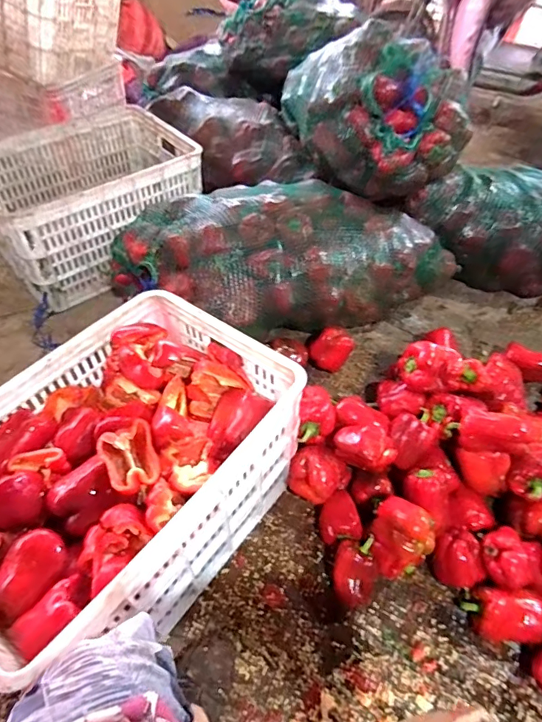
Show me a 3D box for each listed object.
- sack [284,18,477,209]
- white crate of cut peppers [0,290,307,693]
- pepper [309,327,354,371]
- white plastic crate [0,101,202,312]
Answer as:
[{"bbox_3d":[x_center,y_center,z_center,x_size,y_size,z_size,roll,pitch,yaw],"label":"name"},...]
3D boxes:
[{"bbox_3d":[0.253,-0.623,1.113,0.334,0.264,0.438,-8,53,-11],"label":"sack"},{"bbox_3d":[-0.228,0.173,0.715,0.367,0.258,0.501,34,56,20],"label":"white crate of cut peppers"},{"bbox_3d":[0.140,-0.025,1.037,0.090,0.086,0.075,-30,60,-25],"label":"pepper"},{"bbox_3d":[-0.472,-0.436,1.215,0.512,0.259,0.356,-34,62,-27],"label":"white plastic crate"}]

